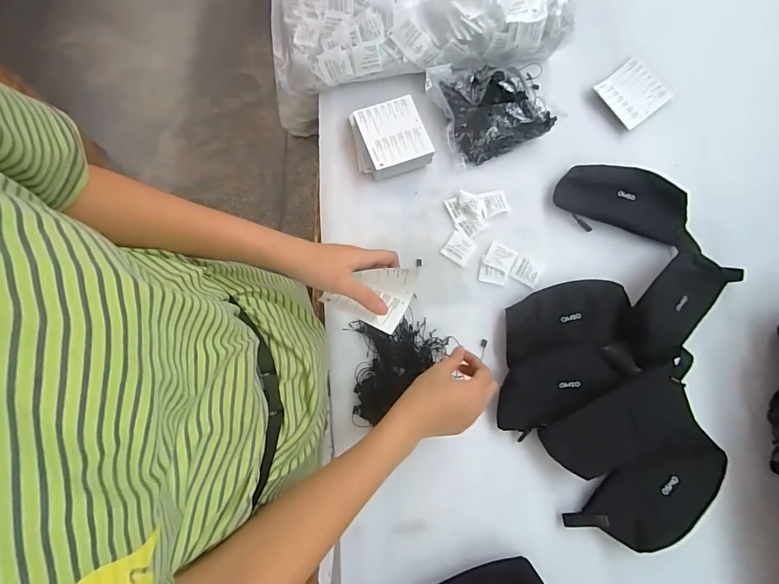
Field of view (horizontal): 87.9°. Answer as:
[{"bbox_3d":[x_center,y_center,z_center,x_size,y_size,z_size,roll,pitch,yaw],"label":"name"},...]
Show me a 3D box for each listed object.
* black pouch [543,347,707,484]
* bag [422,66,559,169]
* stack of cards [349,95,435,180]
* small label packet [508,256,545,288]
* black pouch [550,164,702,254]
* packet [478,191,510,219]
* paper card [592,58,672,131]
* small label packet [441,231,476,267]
[{"bbox_3d":[0.297,0.166,0.512,0.200,0.036,0.108,-16,78,-5],"label":"black pouch"},{"bbox_3d":[0.158,-0.293,0.614,0.179,0.059,0.158,-20,78,-6],"label":"bag"},{"bbox_3d":[0.000,-0.229,0.602,0.101,0.037,0.103,-18,78,-6],"label":"stack of cards"},{"bbox_3d":[0.199,-0.031,0.584,0.041,0.004,0.038,28,78,5],"label":"small label packet"},{"bbox_3d":[0.349,-0.130,0.594,0.200,0.031,0.106,26,78,4],"label":"black pouch"},{"bbox_3d":[0.158,-0.133,0.603,0.039,0.004,0.037,-17,78,-5],"label":"packet"},{"bbox_3d":[0.388,-0.318,0.648,0.079,0.010,0.090,-40,86,8],"label":"paper card"},{"bbox_3d":[0.102,-0.063,0.586,0.040,0.004,0.042,34,78,6],"label":"small label packet"}]

